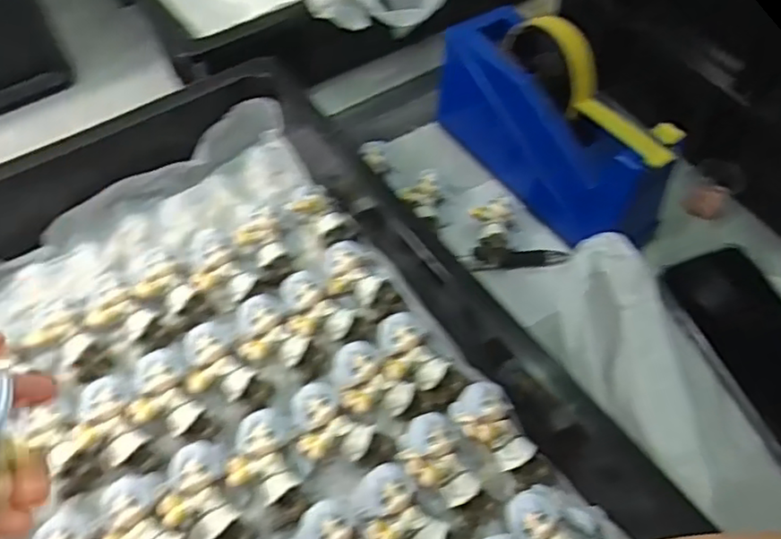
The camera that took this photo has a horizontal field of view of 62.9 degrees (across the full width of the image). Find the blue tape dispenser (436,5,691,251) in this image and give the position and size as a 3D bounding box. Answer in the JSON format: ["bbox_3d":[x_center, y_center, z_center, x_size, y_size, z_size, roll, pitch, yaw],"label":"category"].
[{"bbox_3d":[0.121,-0.110,0.488,0.062,0.124,0.201,-31,61,-21],"label":"blue tape dispenser"}]

